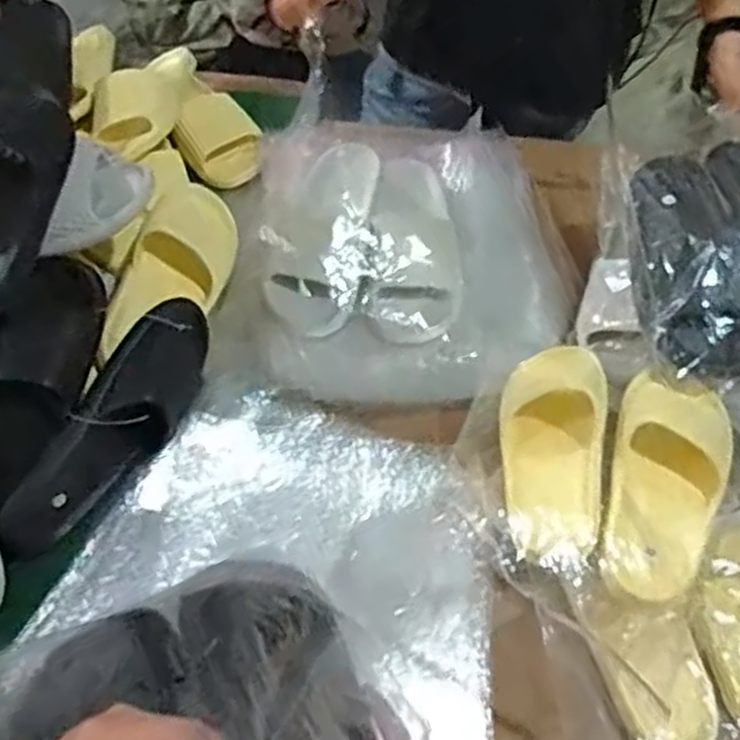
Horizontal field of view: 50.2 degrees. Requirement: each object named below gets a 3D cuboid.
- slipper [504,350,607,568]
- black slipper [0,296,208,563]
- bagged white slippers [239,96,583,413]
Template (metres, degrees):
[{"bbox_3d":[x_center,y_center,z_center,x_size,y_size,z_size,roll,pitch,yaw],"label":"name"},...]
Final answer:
[{"bbox_3d":[0.184,0.056,0.788,0.104,0.071,0.207,-7,64,29],"label":"slipper"},{"bbox_3d":[-0.236,0.056,0.741,0.078,0.087,0.278,29,72,14],"label":"black slipper"},{"bbox_3d":[0.048,-0.163,0.931,0.377,0.093,0.432,4,56,-2],"label":"bagged white slippers"}]

